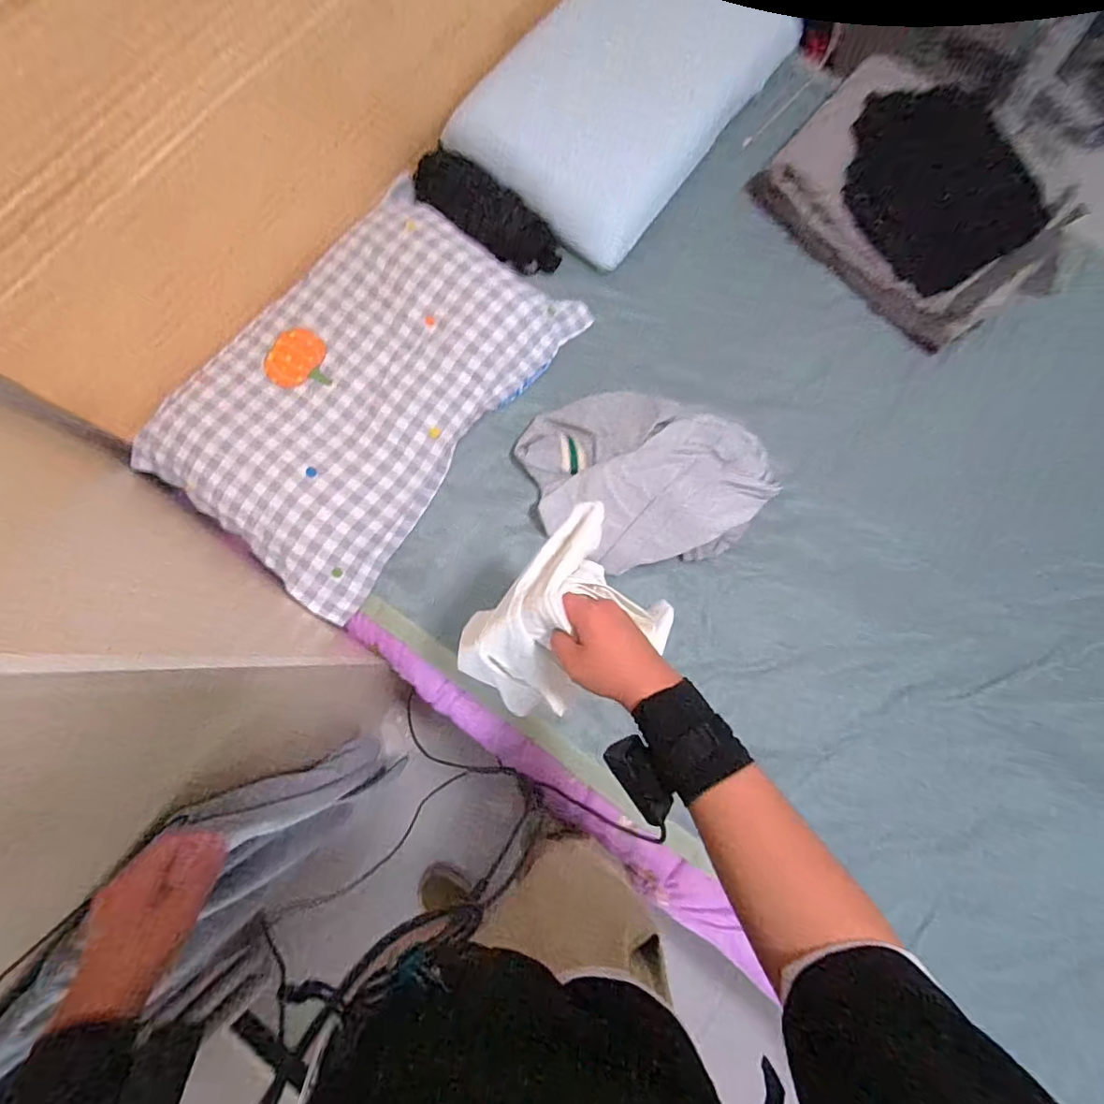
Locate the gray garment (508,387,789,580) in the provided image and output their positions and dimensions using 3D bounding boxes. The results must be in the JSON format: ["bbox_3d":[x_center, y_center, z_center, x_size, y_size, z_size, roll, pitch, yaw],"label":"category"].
[{"bbox_3d":[0.176,-0.138,0.964,0.438,0.075,0.321,-11,80,-2],"label":"gray garment"}]

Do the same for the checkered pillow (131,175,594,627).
[{"bbox_3d":[-0.320,-0.293,0.959,0.418,0.108,0.685,36,81,6],"label":"checkered pillow"}]

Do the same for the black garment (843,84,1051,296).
[{"bbox_3d":[0.718,-0.687,1.033,0.229,0.132,0.379,-42,82,-8],"label":"black garment"}]

